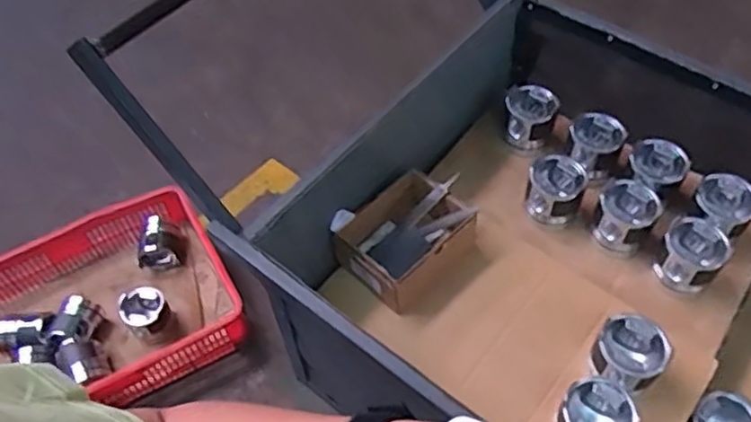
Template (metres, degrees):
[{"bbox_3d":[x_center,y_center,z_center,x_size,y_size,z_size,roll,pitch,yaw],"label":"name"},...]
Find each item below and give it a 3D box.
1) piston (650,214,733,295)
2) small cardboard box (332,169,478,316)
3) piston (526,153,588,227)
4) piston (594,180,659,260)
[{"bbox_3d":[0.518,0.074,1.084,0.096,0.080,0.105,33,62,24],"label":"piston"},{"bbox_3d":[0.051,0.051,1.110,0.160,0.086,0.202,38,64,26],"label":"small cardboard box"},{"bbox_3d":[0.316,-0.034,1.167,0.096,0.096,0.093,19,58,16],"label":"piston"},{"bbox_3d":[0.427,0.014,1.133,0.094,0.095,0.101,28,60,21],"label":"piston"}]

